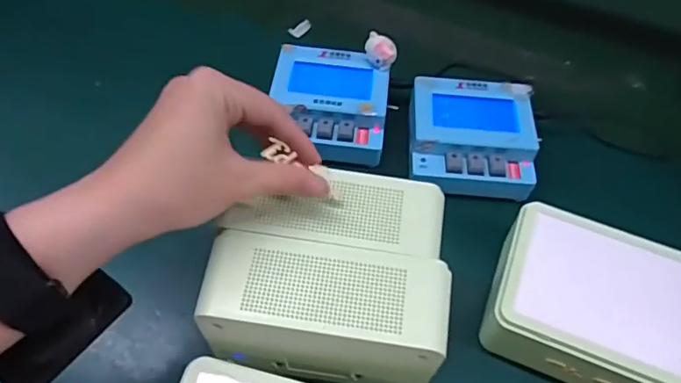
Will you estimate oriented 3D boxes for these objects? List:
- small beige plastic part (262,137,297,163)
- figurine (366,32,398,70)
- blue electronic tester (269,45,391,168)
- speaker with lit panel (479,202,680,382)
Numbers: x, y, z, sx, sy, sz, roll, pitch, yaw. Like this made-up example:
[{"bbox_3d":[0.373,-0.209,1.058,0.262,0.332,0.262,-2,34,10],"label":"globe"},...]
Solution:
[{"bbox_3d":[-0.035,-0.021,0.300,0.018,0.004,0.011,29,84,-21],"label":"small beige plastic part"},{"bbox_3d":[0.035,-0.123,0.467,0.018,0.021,0.029,-30,61,-23],"label":"figurine"},{"bbox_3d":[-0.009,-0.080,0.472,0.100,0.042,0.096,7,54,1],"label":"blue electronic tester"},{"bbox_3d":[0.177,0.082,0.364,0.145,0.051,0.116,25,56,14],"label":"speaker with lit panel"}]

